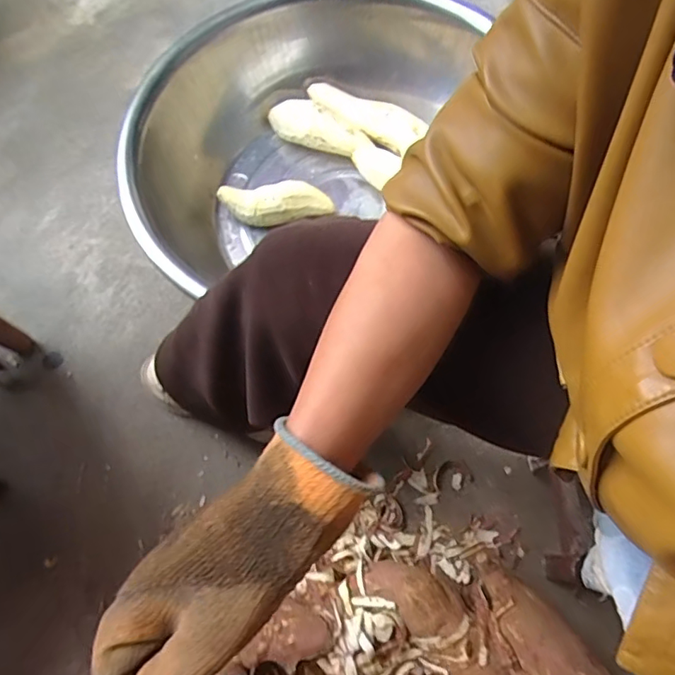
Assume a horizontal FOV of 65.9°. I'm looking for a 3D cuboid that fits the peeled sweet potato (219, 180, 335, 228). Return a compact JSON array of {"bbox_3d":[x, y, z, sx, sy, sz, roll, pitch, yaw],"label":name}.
[{"bbox_3d":[-0.104,-0.245,0.940,0.200,0.077,0.056,-7,66,-20],"label":"peeled sweet potato"}]

